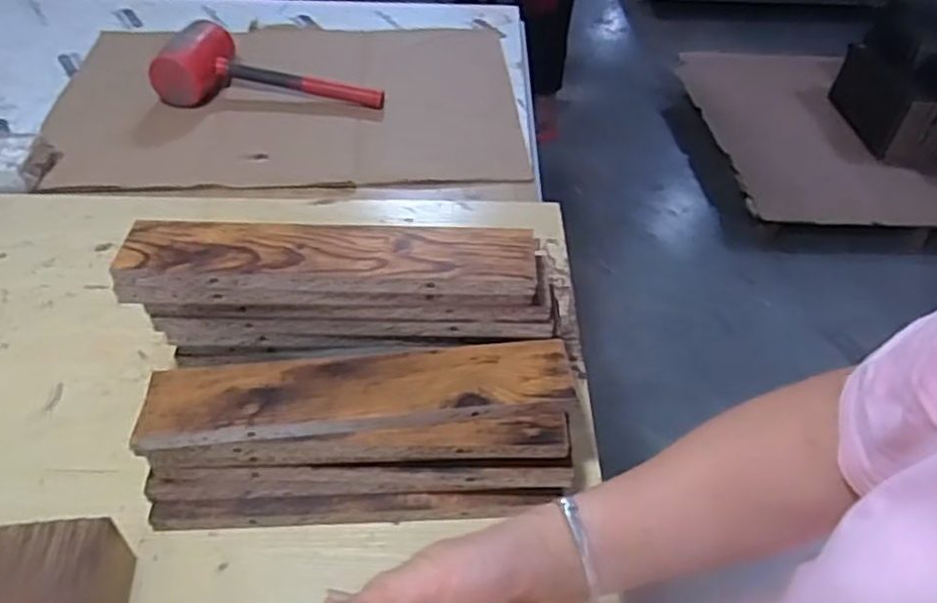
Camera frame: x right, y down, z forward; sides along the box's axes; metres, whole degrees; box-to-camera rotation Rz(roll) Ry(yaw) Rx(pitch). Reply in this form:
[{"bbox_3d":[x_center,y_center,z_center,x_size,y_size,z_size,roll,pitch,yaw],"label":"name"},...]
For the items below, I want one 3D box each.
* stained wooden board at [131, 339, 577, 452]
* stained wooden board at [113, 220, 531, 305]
[{"bbox_3d":[-0.078,0.064,0.535,0.304,0.025,0.062,-4,45,-7],"label":"stained wooden board"},{"bbox_3d":[-0.105,-0.033,0.552,0.304,0.021,0.060,1,54,0],"label":"stained wooden board"}]

